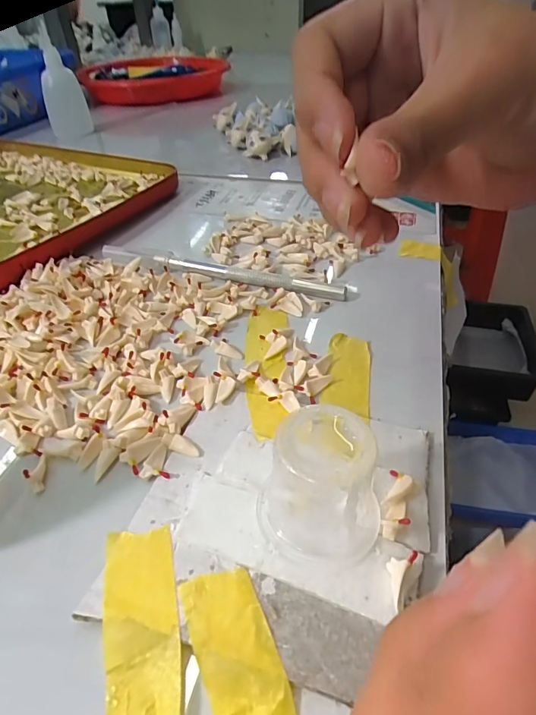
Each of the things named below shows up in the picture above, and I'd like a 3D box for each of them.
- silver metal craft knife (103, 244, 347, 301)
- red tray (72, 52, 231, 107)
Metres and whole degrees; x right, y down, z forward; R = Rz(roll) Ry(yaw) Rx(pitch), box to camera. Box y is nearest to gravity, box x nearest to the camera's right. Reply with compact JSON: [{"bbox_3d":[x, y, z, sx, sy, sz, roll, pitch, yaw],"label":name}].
[{"bbox_3d":[-0.030,-0.051,0.259,0.149,0.005,0.012,10,42,15],"label":"silver metal craft knife"},{"bbox_3d":[-0.169,-0.421,0.667,0.215,0.037,0.215,-9,42,-9],"label":"red tray"}]

